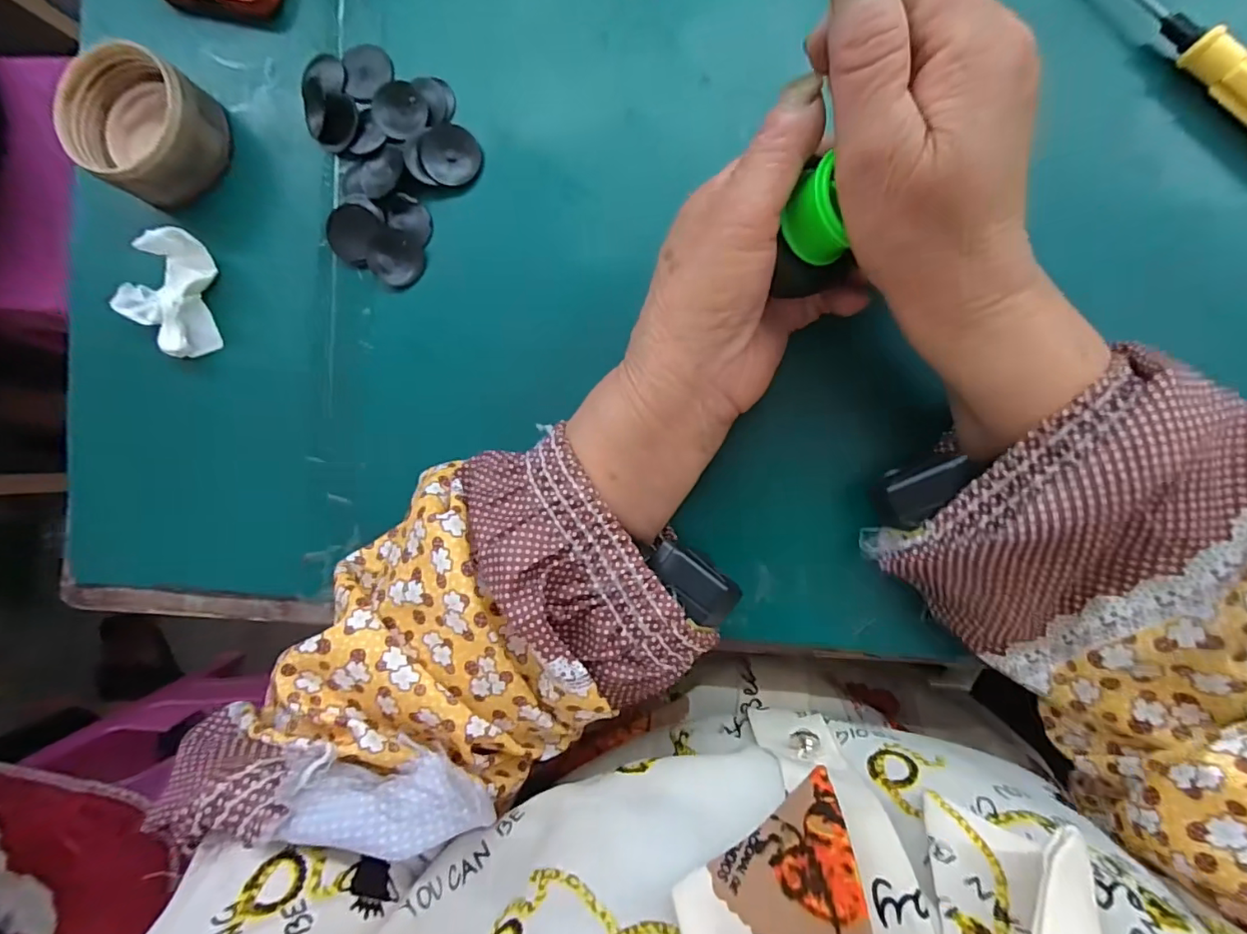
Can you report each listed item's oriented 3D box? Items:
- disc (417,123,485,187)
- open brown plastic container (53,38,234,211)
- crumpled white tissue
[{"bbox_3d":[-0.087,-0.157,0.267,0.027,0.007,0.031,-18,86,6],"label":"disc"},{"bbox_3d":[-0.246,-0.175,0.275,0.068,0.039,0.066,0,88,7],"label":"open brown plastic container"},{"bbox_3d":[-0.240,-0.089,0.277,0.041,0.029,0.059,-4,88,7],"label":"crumpled white tissue"}]

